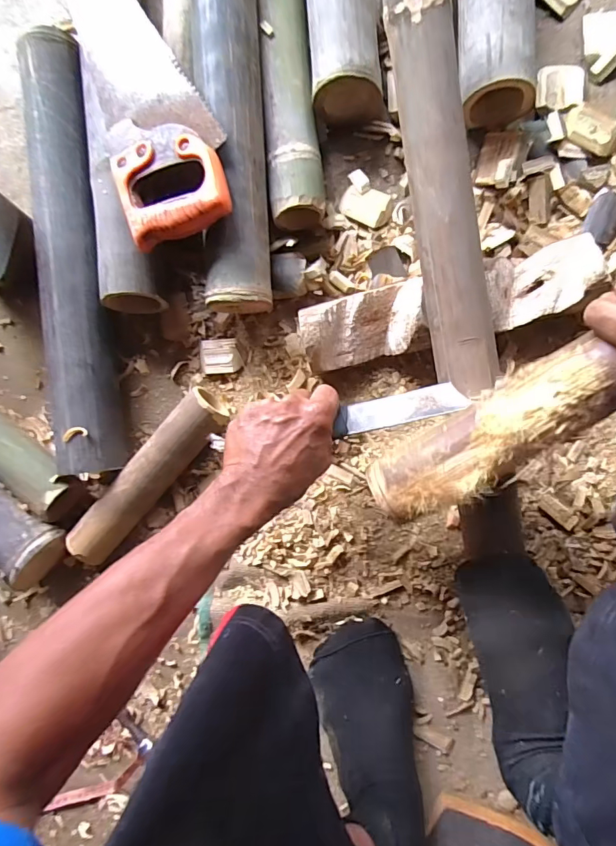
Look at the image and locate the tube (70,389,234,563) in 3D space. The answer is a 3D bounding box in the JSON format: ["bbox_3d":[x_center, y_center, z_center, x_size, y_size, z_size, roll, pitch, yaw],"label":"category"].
[{"bbox_3d":[-0.187,0.064,0.543,0.052,0.047,0.238,41,95,6],"label":"tube"}]

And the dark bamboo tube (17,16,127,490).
[{"bbox_3d":[-0.280,-0.193,0.547,0.082,0.060,0.515,-4,89,8],"label":"dark bamboo tube"}]

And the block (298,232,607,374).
[{"bbox_3d":[0.147,-0.122,0.490,0.307,0.052,0.078,-12,88,8],"label":"block"}]

